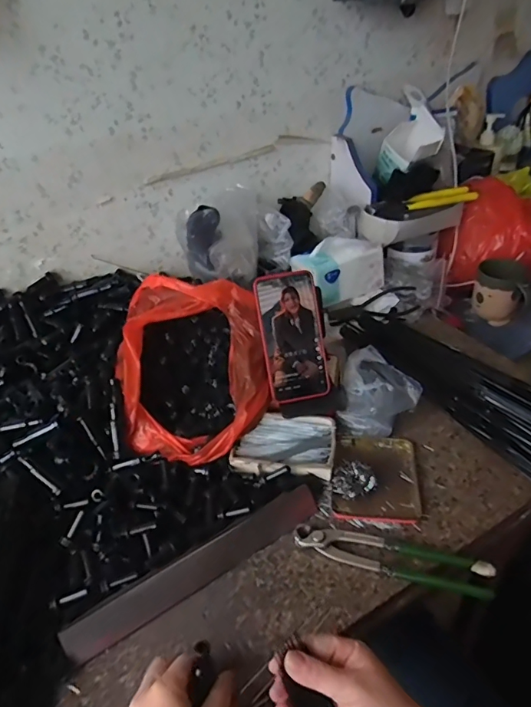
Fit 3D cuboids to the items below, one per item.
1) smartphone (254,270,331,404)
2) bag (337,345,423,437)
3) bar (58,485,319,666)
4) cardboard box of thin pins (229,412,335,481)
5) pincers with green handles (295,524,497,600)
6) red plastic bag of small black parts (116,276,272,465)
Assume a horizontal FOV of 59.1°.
[{"bbox_3d":[0.037,-0.020,0.602,0.076,0.163,0.009,-12,7,-3],"label":"smartphone"},{"bbox_3d":[0.141,0.051,0.643,0.107,0.050,0.114,-31,45,-29],"label":"bag"},{"bbox_3d":[-0.067,0.219,0.492,0.281,0.016,0.036,-26,43,-24],"label":"bar"},{"bbox_3d":[0.023,0.116,0.597,0.122,0.021,0.085,2,39,9],"label":"cardboard box of thin pins"},{"bbox_3d":[0.130,0.213,0.488,0.196,0.016,0.037,8,41,16],"label":"pincers with green handles"},{"bbox_3d":[-0.098,0.013,0.628,0.197,0.145,0.241,-9,39,-4],"label":"red plastic bag of small black parts"}]

